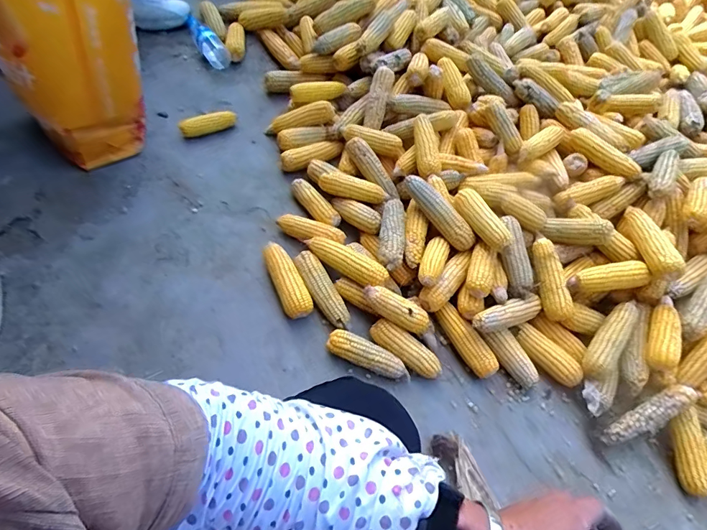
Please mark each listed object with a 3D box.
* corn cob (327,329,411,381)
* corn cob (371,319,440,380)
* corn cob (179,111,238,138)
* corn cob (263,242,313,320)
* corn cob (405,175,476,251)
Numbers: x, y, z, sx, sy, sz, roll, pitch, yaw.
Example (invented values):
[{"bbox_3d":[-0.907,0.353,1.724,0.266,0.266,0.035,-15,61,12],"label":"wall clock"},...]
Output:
[{"bbox_3d":[0.031,0.175,0.799,0.169,0.043,0.050,24,59,4],"label":"corn cob"},{"bbox_3d":[0.102,0.165,0.813,0.154,0.045,0.058,29,61,9],"label":"corn cob"},{"bbox_3d":[-0.360,-0.353,1.045,0.140,0.049,0.038,-23,67,-22],"label":"corn cob"},{"bbox_3d":[-0.137,0.028,0.845,0.058,0.046,0.172,-22,66,-19],"label":"corn cob"},{"bbox_3d":[0.182,-0.114,0.881,0.047,0.041,0.197,-40,88,-24],"label":"corn cob"}]

